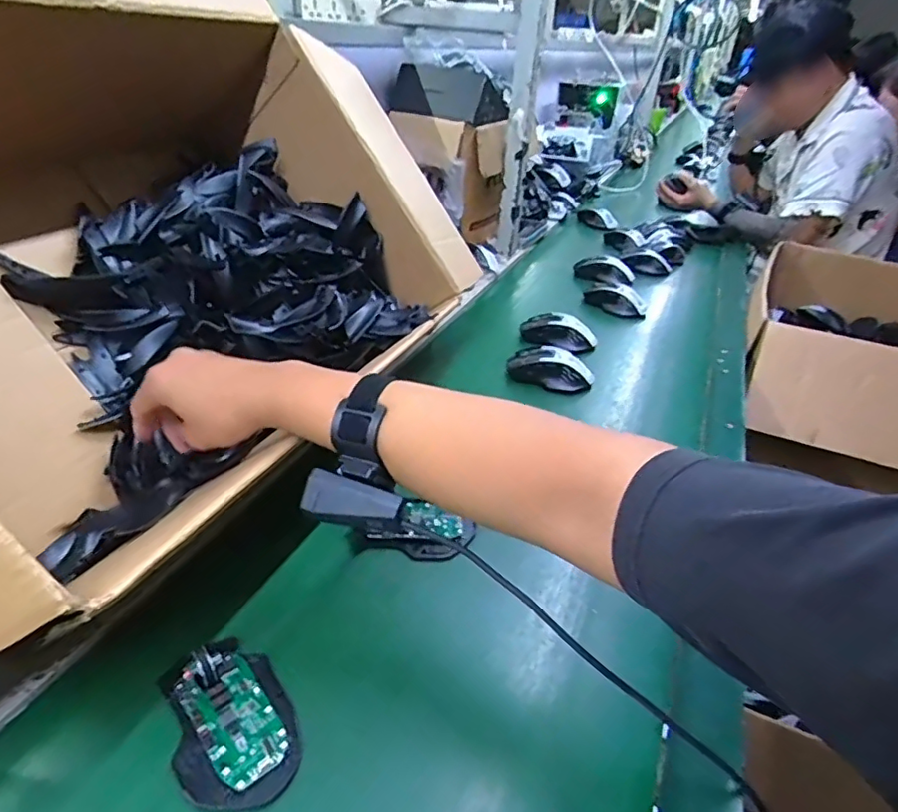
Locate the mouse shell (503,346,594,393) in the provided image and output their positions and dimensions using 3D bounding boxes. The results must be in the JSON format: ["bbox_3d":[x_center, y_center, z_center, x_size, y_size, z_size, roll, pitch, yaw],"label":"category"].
[{"bbox_3d":[0.140,-0.052,0.792,0.117,0.039,0.054,17,36,17],"label":"mouse shell"}]

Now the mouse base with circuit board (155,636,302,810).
[{"bbox_3d":[-0.144,0.204,0.375,0.073,0.023,0.113,-17,40,-29],"label":"mouse base with circuit board"}]

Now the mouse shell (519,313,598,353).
[{"bbox_3d":[0.173,-0.116,0.894,0.120,0.038,0.063,11,35,10],"label":"mouse shell"}]

